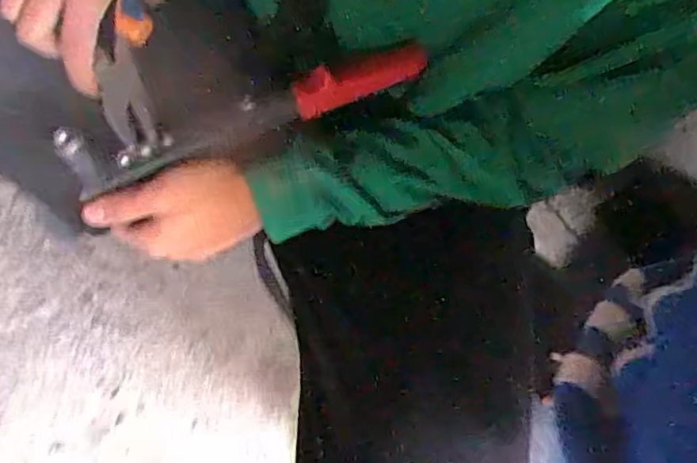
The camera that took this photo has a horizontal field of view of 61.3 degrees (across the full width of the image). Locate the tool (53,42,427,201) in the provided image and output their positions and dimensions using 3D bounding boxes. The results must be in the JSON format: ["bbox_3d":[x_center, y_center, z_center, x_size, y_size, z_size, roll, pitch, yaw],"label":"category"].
[{"bbox_3d":[-0.063,-0.082,0.398,0.248,0.039,0.029,-21,74,-9],"label":"tool"}]

